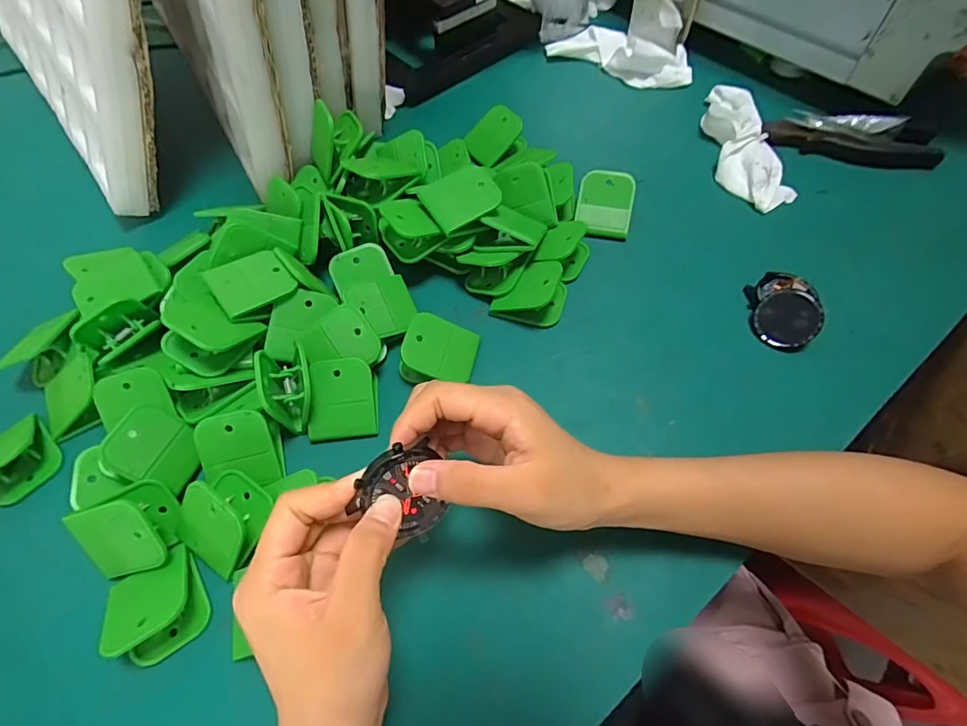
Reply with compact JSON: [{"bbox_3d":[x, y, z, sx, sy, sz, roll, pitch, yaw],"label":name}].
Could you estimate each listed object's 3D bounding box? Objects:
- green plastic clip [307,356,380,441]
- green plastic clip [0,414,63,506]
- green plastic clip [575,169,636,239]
[{"bbox_3d":[-0.098,0.026,0.336,0.047,0.027,0.049,-2,61,1],"label":"green plastic clip"},{"bbox_3d":[-0.326,0.067,0.332,0.029,0.032,0.057,13,64,10],"label":"green plastic clip"},{"bbox_3d":[0.107,-0.140,0.416,0.046,0.034,0.045,10,64,8],"label":"green plastic clip"}]

